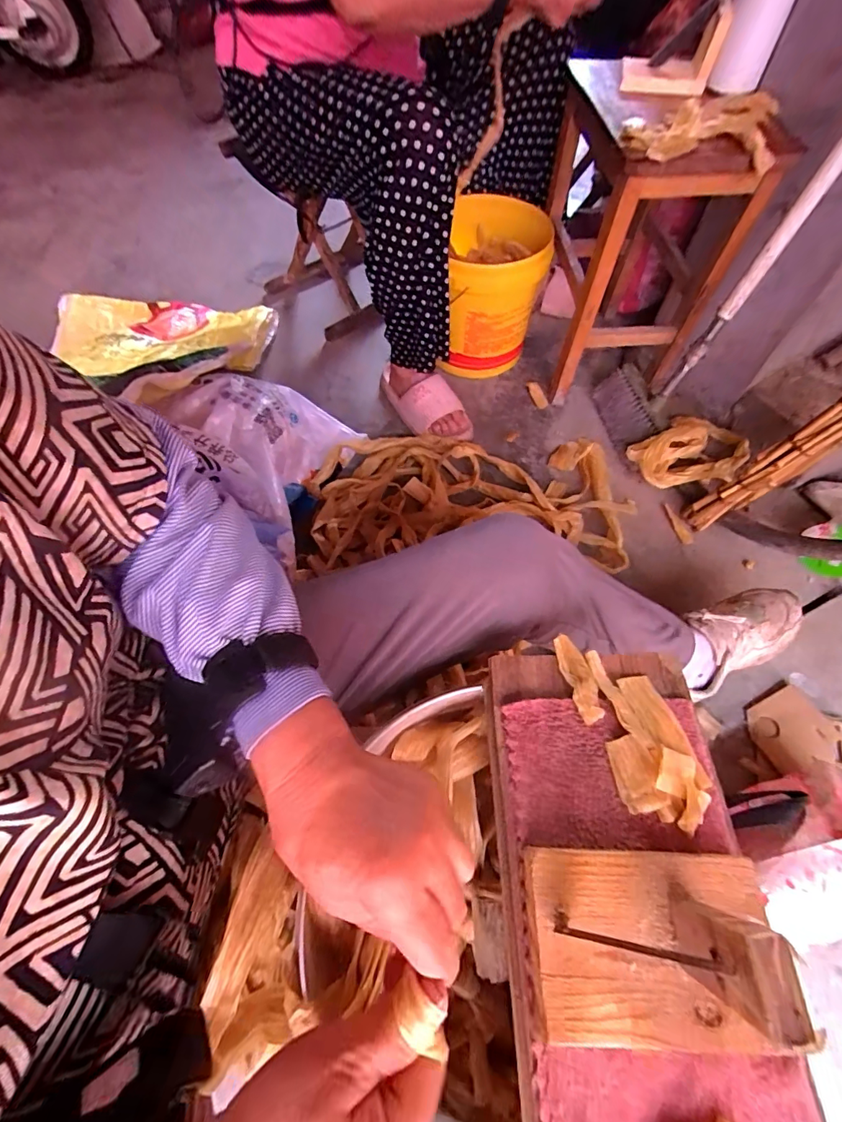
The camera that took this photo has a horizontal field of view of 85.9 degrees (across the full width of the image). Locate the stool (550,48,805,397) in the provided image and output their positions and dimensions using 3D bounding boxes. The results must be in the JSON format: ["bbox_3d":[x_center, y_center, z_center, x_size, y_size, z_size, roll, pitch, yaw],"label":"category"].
[{"bbox_3d":[0.379,-0.574,0.833,0.295,0.407,0.359,5,61,4],"label":"stool"}]

